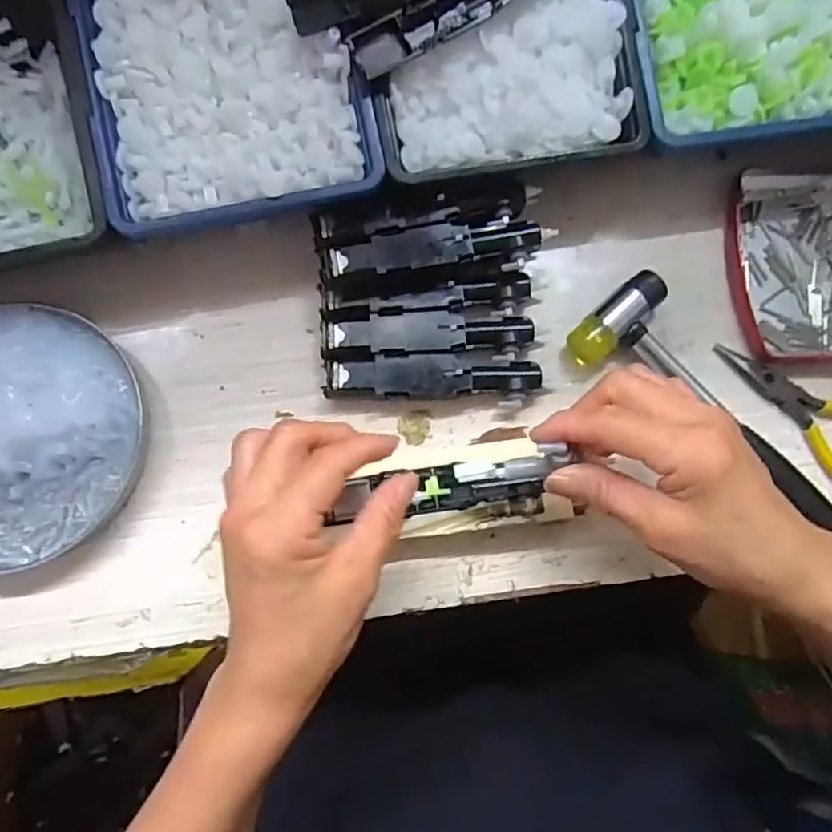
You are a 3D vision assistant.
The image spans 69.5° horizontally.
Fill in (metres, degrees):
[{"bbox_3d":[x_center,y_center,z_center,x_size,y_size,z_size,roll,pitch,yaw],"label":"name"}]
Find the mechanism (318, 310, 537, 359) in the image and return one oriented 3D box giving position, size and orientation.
[{"bbox_3d":[0.007,-0.045,0.345,0.118,0.022,0.025,-2,79,-2],"label":"mechanism"}]

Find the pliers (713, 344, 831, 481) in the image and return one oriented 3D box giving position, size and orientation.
[{"bbox_3d":[0.229,-0.002,0.341,0.126,0.009,0.047,42,81,6],"label":"pliers"}]

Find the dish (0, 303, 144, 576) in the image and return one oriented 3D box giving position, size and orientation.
[{"bbox_3d":[-0.228,0.009,0.328,0.142,0.024,0.140,0,79,-1],"label":"dish"}]

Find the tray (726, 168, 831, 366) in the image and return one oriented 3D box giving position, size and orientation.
[{"bbox_3d":[0.229,-0.093,0.358,0.084,0.017,0.123,-2,79,-2],"label":"tray"}]

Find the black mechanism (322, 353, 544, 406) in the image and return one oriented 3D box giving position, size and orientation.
[{"bbox_3d":[0.010,-0.020,0.340,0.118,0.020,0.025,2,79,-1],"label":"black mechanism"}]

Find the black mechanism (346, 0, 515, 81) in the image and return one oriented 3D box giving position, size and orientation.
[{"bbox_3d":[0.022,-0.211,0.311,0.117,0.020,0.026,-31,81,-7],"label":"black mechanism"}]

